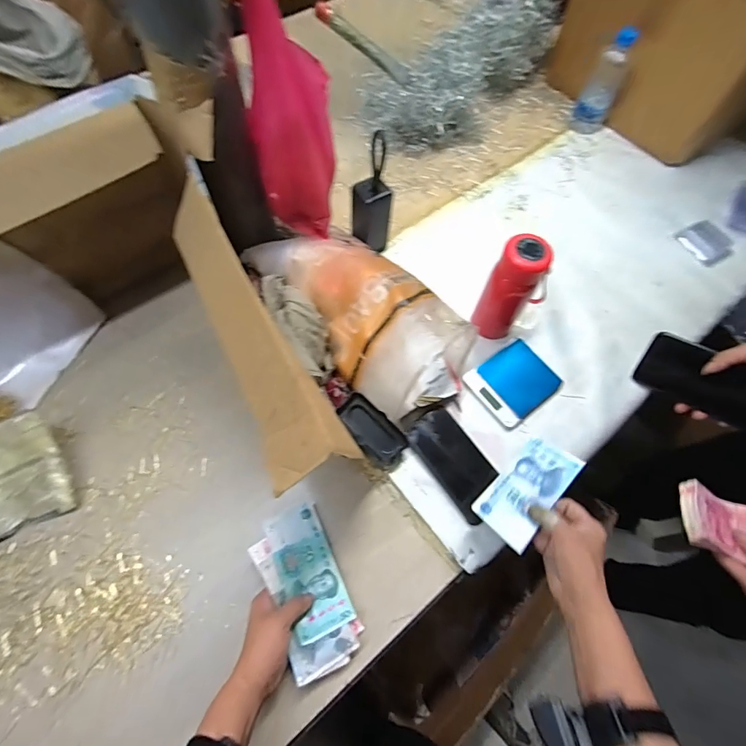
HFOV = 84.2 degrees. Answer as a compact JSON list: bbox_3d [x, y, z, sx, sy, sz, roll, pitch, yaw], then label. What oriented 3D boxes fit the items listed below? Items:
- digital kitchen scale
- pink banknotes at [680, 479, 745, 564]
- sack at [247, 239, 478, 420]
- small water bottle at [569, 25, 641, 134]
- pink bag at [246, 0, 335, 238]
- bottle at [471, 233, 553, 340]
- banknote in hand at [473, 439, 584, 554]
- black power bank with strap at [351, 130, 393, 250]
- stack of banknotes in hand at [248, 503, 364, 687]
[{"bbox_3d":[0.222,0.014,0.649,0.129,0.019,0.103,-34,71,-17],"label":"digital kitchen scale"},{"bbox_3d":[0.484,0.205,0.542,0.162,0.049,0.083,16,65,5],"label":"pink banknotes"},{"bbox_3d":[-0.019,-0.080,0.623,0.329,0.138,0.172,36,68,13],"label":"sack"},{"bbox_3d":[0.478,-0.599,0.849,0.073,0.173,0.060,27,66,9],"label":"small water bottle"},{"bbox_3d":[-0.101,-0.319,0.519,0.088,0.268,0.123,6,65,0],"label":"pink bag"},{"bbox_3d":[0.210,-0.119,0.622,0.081,0.179,0.064,31,67,11],"label":"bottle"},{"bbox_3d":[0.191,0.143,0.509,0.070,0.017,0.140,34,64,31],"label":"banknote in hand"},{"bbox_3d":[-0.005,-0.262,0.685,0.061,0.141,0.043,-28,69,-15],"label":"black power bank with strap"},{"bbox_3d":[-0.081,0.262,0.506,0.087,0.031,0.179,-21,70,-12],"label":"stack of banknotes in hand"}]

